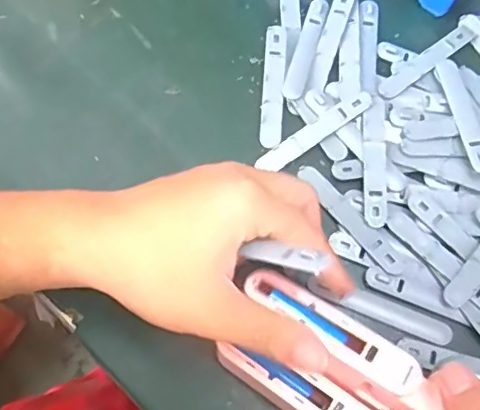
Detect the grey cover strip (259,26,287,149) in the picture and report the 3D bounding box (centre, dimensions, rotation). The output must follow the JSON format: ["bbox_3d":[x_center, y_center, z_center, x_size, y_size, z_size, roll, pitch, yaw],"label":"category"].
[{"bbox_3d":[0.025,-0.087,0.407,0.016,0.008,0.096,5,70,-1],"label":"grey cover strip"}]

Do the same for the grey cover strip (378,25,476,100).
[{"bbox_3d":[0.139,-0.106,0.413,0.096,0.005,0.015,-36,76,-14],"label":"grey cover strip"}]

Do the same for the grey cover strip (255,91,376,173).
[{"bbox_3d":[0.054,-0.051,0.392,0.088,0.004,0.015,-34,82,-4],"label":"grey cover strip"}]

